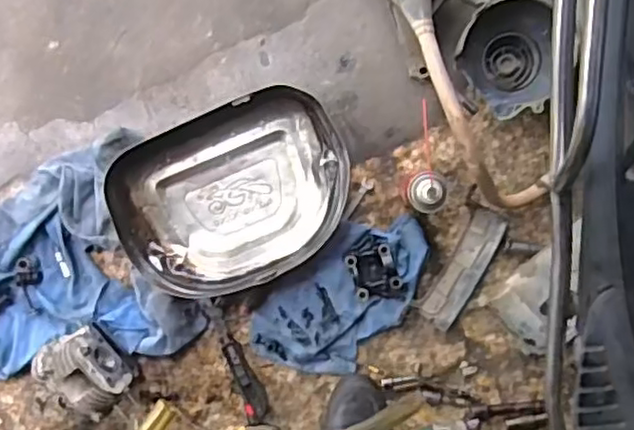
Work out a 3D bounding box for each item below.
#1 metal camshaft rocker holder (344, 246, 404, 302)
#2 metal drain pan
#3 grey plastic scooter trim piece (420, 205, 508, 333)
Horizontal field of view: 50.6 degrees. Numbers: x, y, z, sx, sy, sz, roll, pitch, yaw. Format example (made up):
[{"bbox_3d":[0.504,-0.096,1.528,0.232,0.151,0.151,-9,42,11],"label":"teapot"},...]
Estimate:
[{"bbox_3d":[0.089,0.092,1.052,0.073,0.043,0.084,-20,94,3],"label":"metal camshaft rocker holder"},{"bbox_3d":[-0.130,-0.030,1.059,0.367,0.063,0.276,-22,93,3],"label":"metal drain pan"},{"bbox_3d":[0.239,0.087,1.083,0.056,0.028,0.199,30,94,-1],"label":"grey plastic scooter trim piece"}]

